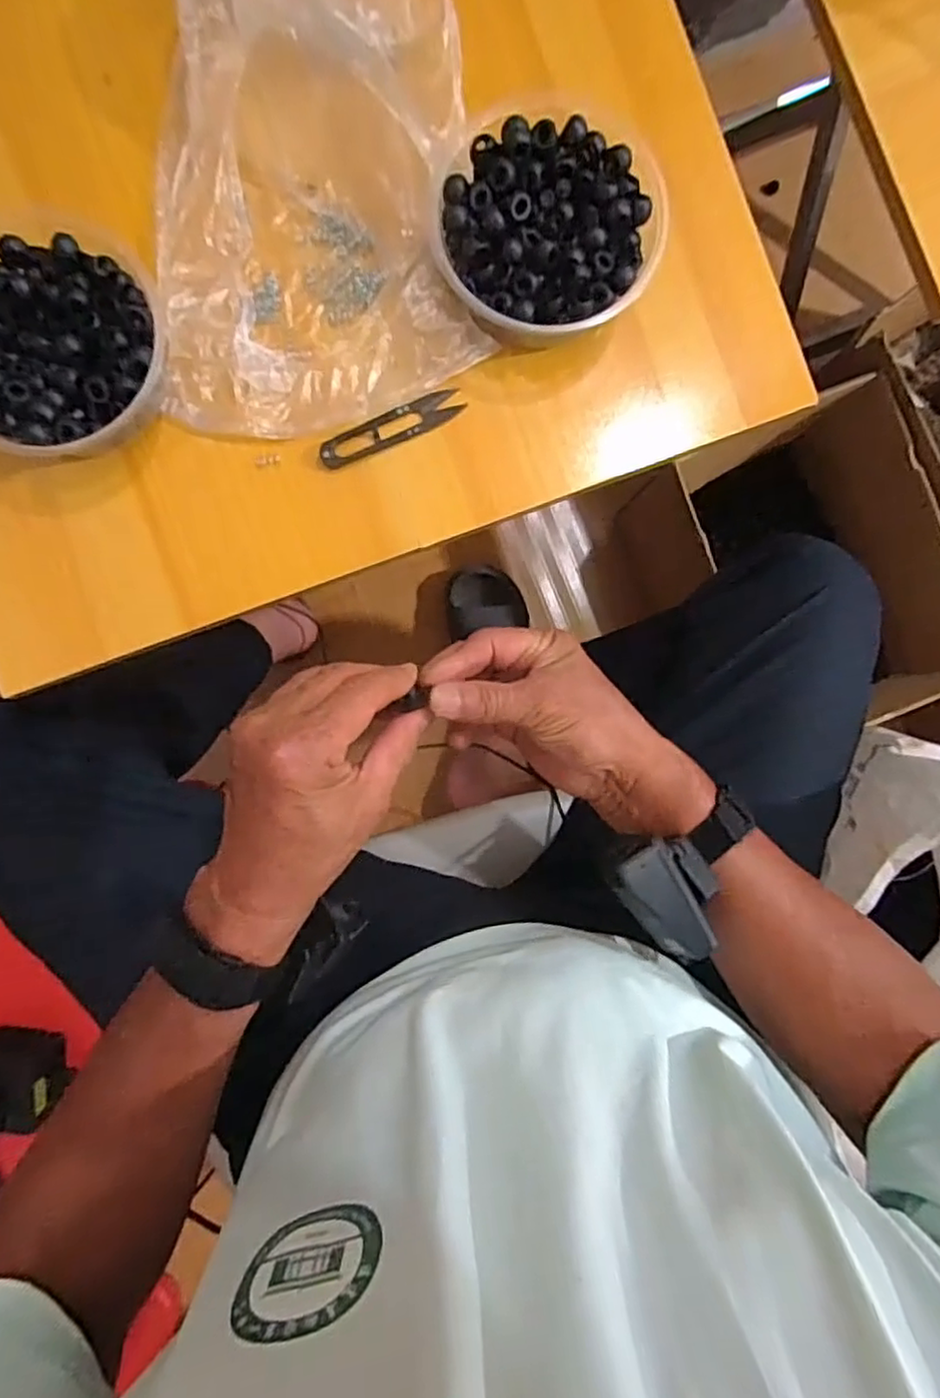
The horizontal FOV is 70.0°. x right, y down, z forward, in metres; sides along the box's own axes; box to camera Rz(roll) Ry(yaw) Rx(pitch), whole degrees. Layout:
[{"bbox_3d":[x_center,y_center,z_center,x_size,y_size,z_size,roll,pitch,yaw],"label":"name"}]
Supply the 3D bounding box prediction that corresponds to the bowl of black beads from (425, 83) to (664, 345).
[{"bbox_3d":[0.046,-0.299,0.435,0.140,0.056,0.144,0,90,-3],"label":"bowl of black beads"}]

